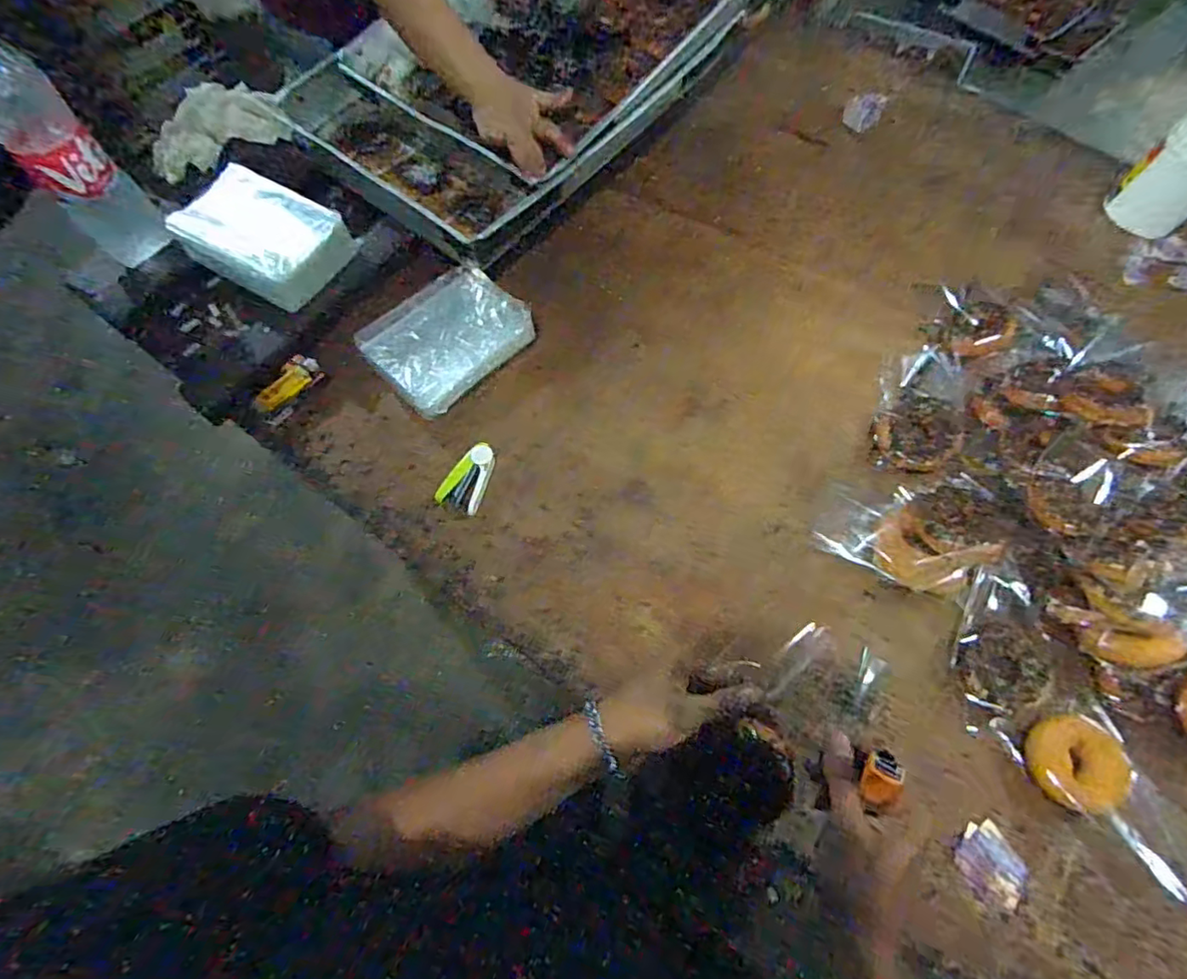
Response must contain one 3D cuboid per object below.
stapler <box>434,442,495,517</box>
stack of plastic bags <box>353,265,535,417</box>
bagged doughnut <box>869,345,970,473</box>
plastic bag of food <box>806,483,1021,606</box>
[{"bbox_3d":[-0.150,-0.016,0.717,0.052,0.022,0.082,20,66,7],"label":"stapler"},{"bbox_3d":[-0.182,-0.193,0.771,0.198,0.052,0.140,-41,73,-18],"label":"stack of plastic bags"},{"bbox_3d":[0.420,-0.106,0.773,0.099,0.034,0.203,20,66,7],"label":"bagged doughnut"},{"bbox_3d":[0.359,0.042,0.680,0.188,0.054,0.134,19,66,7],"label":"plastic bag of food"}]

